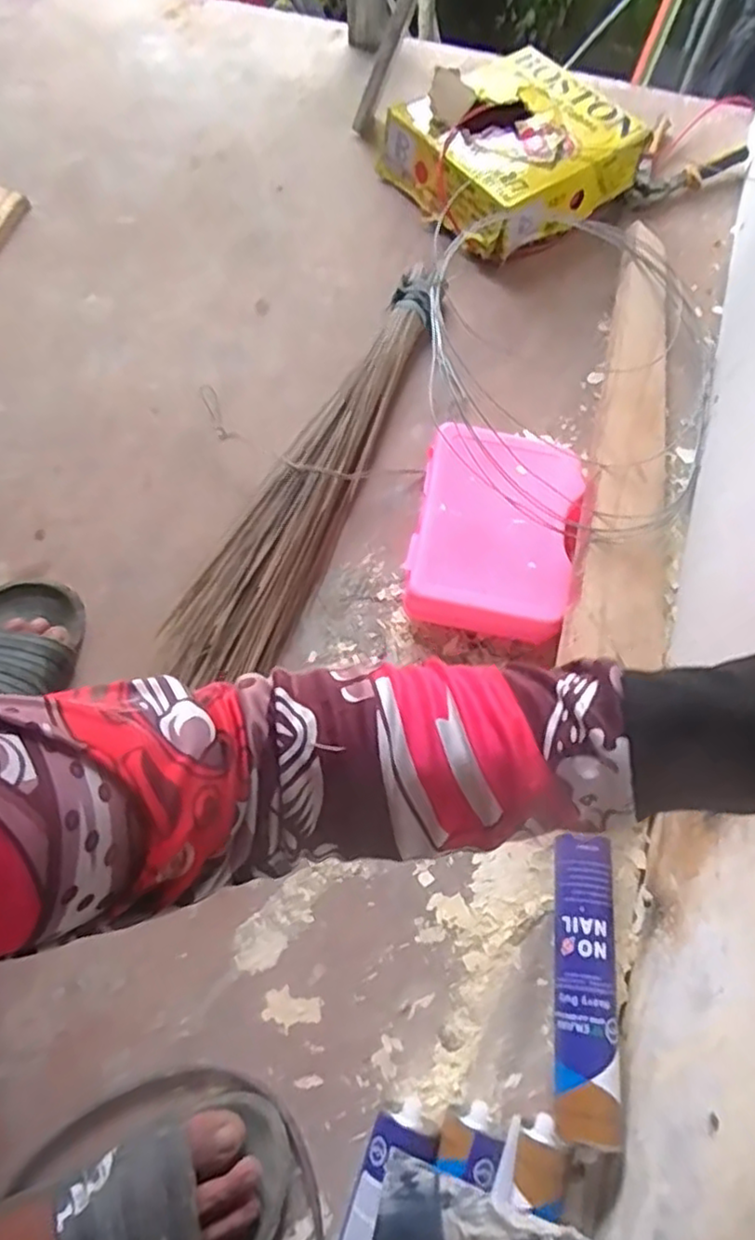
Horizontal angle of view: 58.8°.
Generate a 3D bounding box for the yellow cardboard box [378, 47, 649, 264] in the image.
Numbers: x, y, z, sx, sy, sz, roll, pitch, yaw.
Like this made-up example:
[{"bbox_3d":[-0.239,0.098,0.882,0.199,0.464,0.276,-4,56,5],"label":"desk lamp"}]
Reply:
[{"bbox_3d":[0.184,-0.629,0.904,0.278,0.080,0.265,-30,71,-13],"label":"yellow cardboard box"}]

